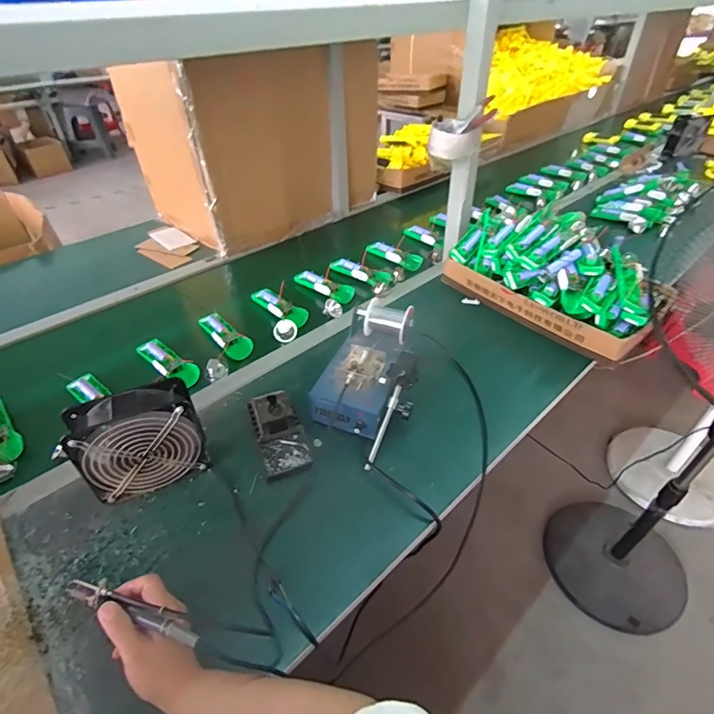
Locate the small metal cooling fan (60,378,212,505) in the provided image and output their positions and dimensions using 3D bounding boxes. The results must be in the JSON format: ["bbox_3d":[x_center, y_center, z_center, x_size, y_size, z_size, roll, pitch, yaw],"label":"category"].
[{"bbox_3d":[-0.285,0.116,0.581,0.144,0.156,0.066,-23,46,-23],"label":"small metal cooling fan"}]

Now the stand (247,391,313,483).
[{"bbox_3d":[-0.120,0.104,0.663,0.075,0.060,0.152,-15,43,-15],"label":"stand"}]

